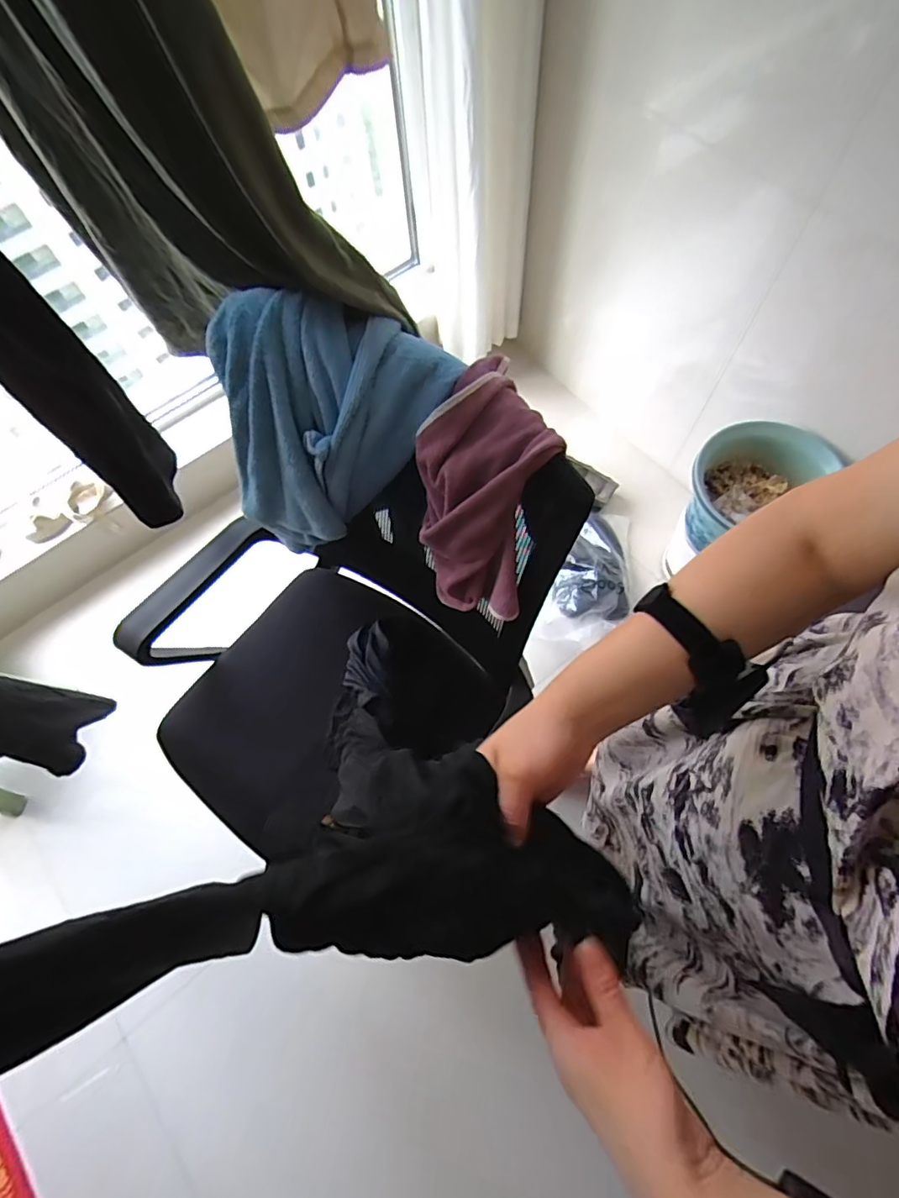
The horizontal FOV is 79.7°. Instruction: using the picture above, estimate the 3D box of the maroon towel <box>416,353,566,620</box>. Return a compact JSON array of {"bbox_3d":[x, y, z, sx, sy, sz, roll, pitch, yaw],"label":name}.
[{"bbox_3d":[0.033,-0.104,0.583,0.131,0.270,0.083,8,31,5],"label":"maroon towel"}]

